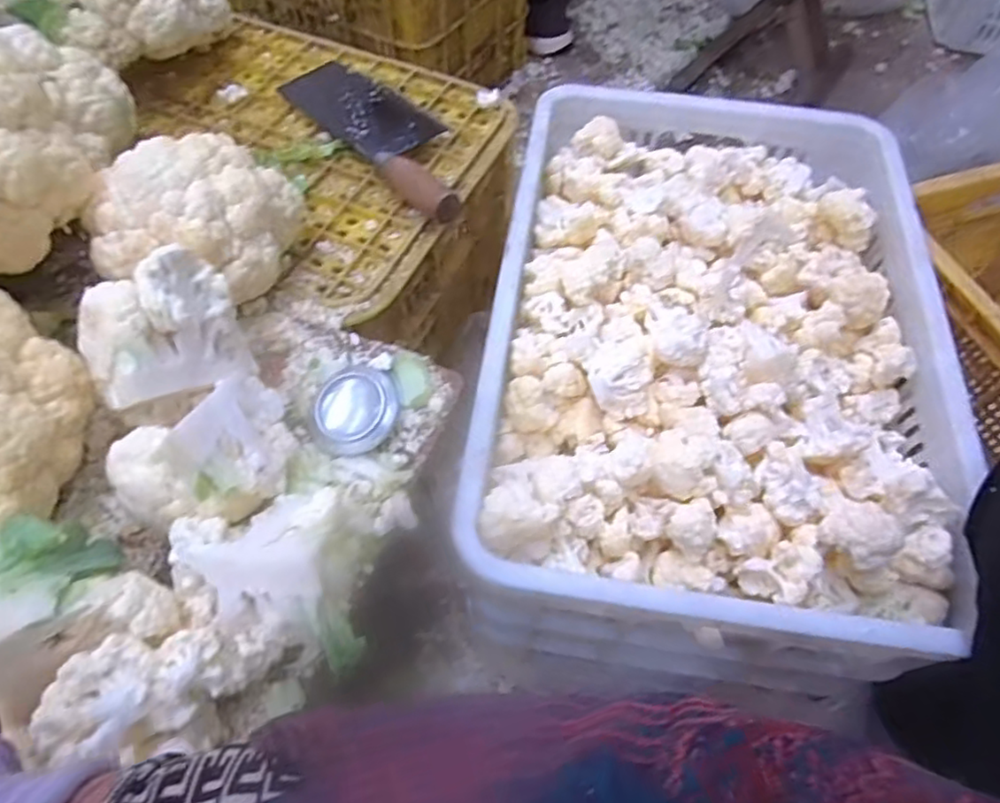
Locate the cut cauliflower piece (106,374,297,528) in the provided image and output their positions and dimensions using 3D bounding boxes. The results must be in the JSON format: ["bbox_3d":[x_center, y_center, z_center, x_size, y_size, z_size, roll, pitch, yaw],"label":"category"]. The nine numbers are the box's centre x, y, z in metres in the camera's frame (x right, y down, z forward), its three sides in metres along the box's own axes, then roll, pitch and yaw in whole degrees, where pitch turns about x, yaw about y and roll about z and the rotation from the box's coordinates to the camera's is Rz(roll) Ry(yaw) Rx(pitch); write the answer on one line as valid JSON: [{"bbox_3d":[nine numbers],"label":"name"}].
[{"bbox_3d":[-0.173,0.027,0.388,0.105,0.066,0.079,-39,67,-23],"label":"cut cauliflower piece"}]

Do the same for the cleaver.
[{"bbox_3d":[-0.110,-0.266,0.618,0.090,0.035,0.285,-34,65,-21],"label":"cleaver"}]

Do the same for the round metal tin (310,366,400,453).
[{"bbox_3d":[-0.101,0.005,0.448,0.060,0.031,0.062,1,58,-2],"label":"round metal tin"}]

